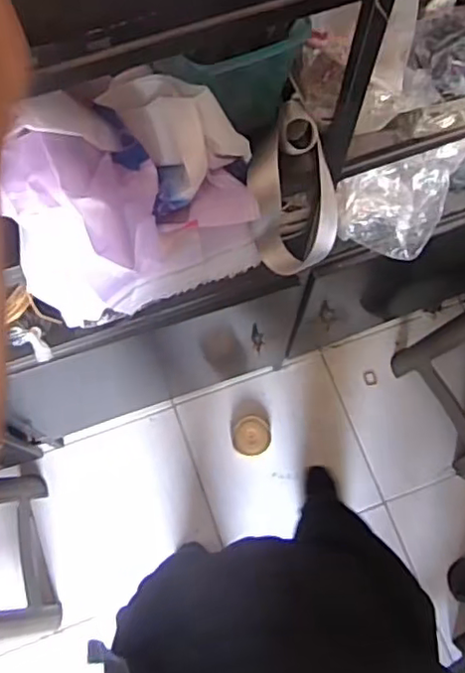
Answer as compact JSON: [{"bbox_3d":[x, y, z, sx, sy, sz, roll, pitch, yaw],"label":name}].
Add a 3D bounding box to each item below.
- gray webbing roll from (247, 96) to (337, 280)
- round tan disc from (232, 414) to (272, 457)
[{"bbox_3d":[0.067,-0.163,0.714,0.098,0.052,0.197,-9,112,-6],"label":"gray webbing roll"},{"bbox_3d":[0.047,0.240,1.519,0.094,0.026,0.098,0,73,0],"label":"round tan disc"}]

